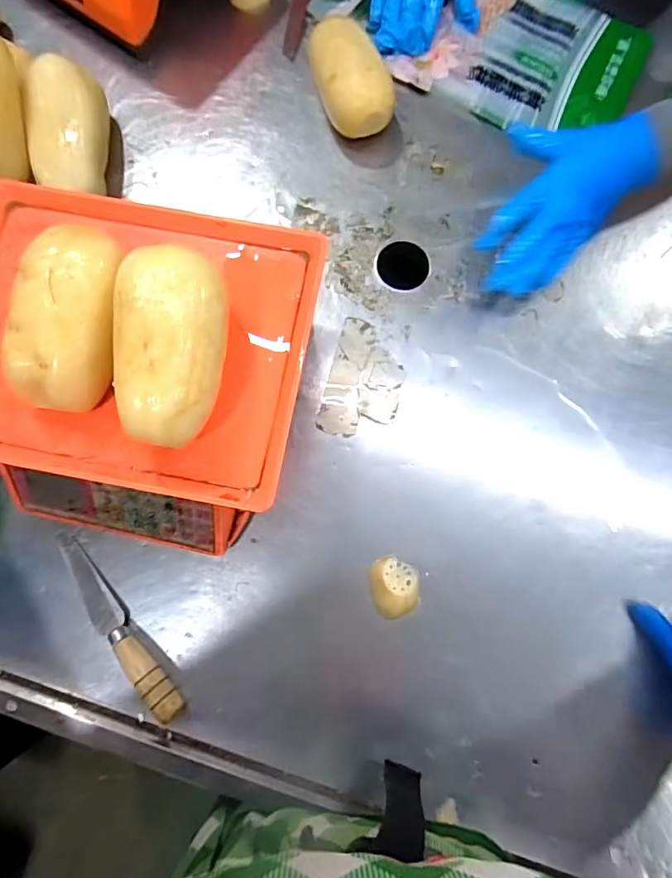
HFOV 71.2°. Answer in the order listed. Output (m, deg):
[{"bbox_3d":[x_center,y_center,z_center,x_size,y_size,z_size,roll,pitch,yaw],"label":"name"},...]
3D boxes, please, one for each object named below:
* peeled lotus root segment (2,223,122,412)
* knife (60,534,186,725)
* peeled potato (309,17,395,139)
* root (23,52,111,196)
[{"bbox_3d":[-0.201,-0.090,0.358,0.072,0.065,0.136,9,81,2],"label":"peeled lotus root segment"},{"bbox_3d":[-0.215,0.180,0.450,0.027,0.034,0.202,-40,82,-6],"label":"knife"},{"bbox_3d":[0.015,-0.394,0.524,0.064,0.060,0.125,-22,81,-3],"label":"peeled potato"},{"bbox_3d":[-0.296,-0.331,0.516,0.075,0.076,0.139,-1,80,0],"label":"root"}]

